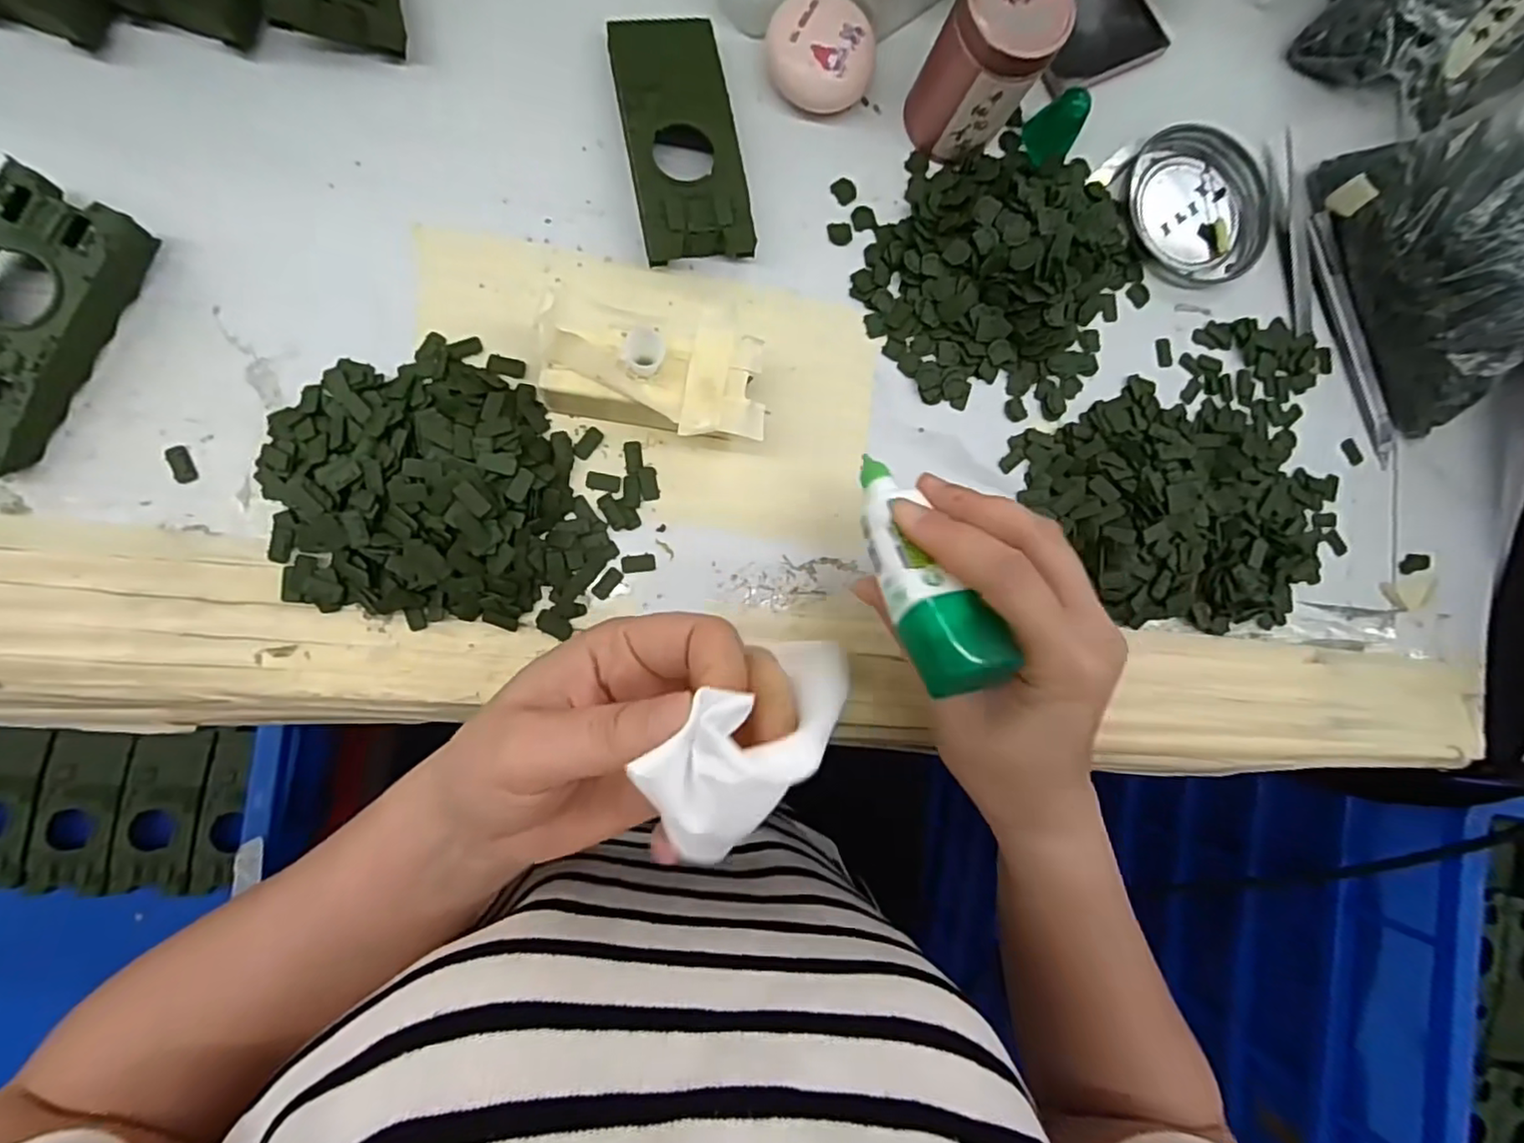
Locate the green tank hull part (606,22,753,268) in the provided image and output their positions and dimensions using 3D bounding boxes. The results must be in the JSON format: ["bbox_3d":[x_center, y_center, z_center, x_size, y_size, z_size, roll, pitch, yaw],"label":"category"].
[{"bbox_3d":[-0.035,-0.186,0.279,0.046,0.021,0.107,-11,89,-10],"label":"green tank hull part"}]

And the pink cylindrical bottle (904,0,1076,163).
[{"bbox_3d":[0.095,-0.216,0.277,0.043,0.061,0.040,1,87,-9],"label":"pink cylindrical bottle"}]

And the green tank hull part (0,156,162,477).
[{"bbox_3d":[-0.271,-0.089,0.236,0.045,0.020,0.104,27,83,-7],"label":"green tank hull part"}]

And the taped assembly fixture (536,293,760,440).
[{"bbox_3d":[-0.043,-0.078,0.260,0.083,0.046,0.048,3,86,-9],"label":"taped assembly fixture"}]

